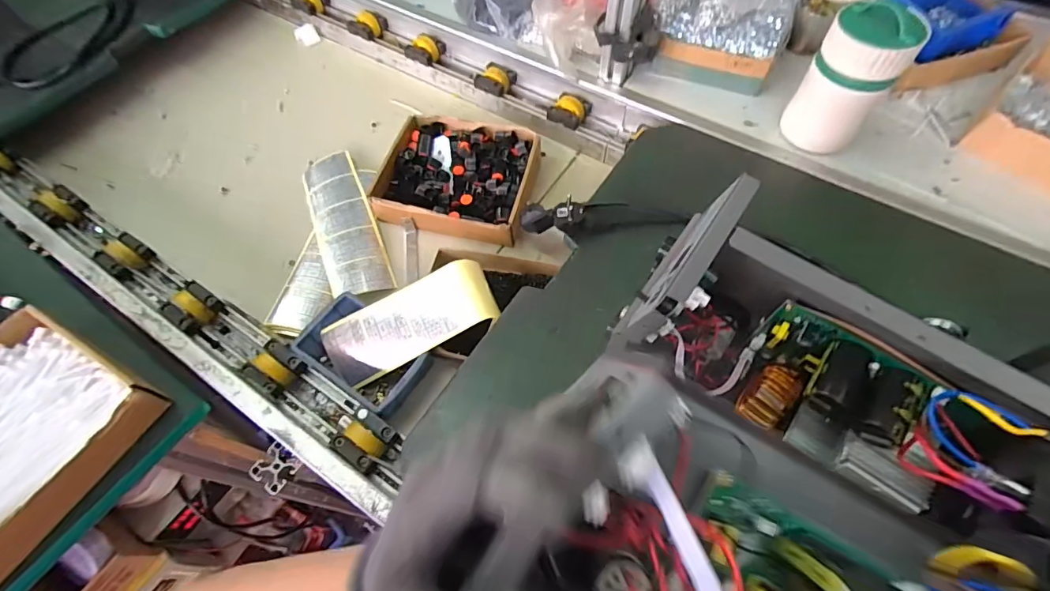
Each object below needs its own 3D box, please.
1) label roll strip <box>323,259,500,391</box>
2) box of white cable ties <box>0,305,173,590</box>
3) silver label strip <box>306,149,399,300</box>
[{"bbox_3d":[-0.140,0.035,0.556,0.207,0.053,0.086,-26,61,11],"label":"label roll strip"},{"bbox_3d":[-0.492,0.137,0.439,0.179,0.056,0.208,25,65,15],"label":"box of white cable ties"},{"bbox_3d":[-0.266,-0.106,0.699,0.084,0.050,0.271,-23,63,-11],"label":"silver label strip"}]

